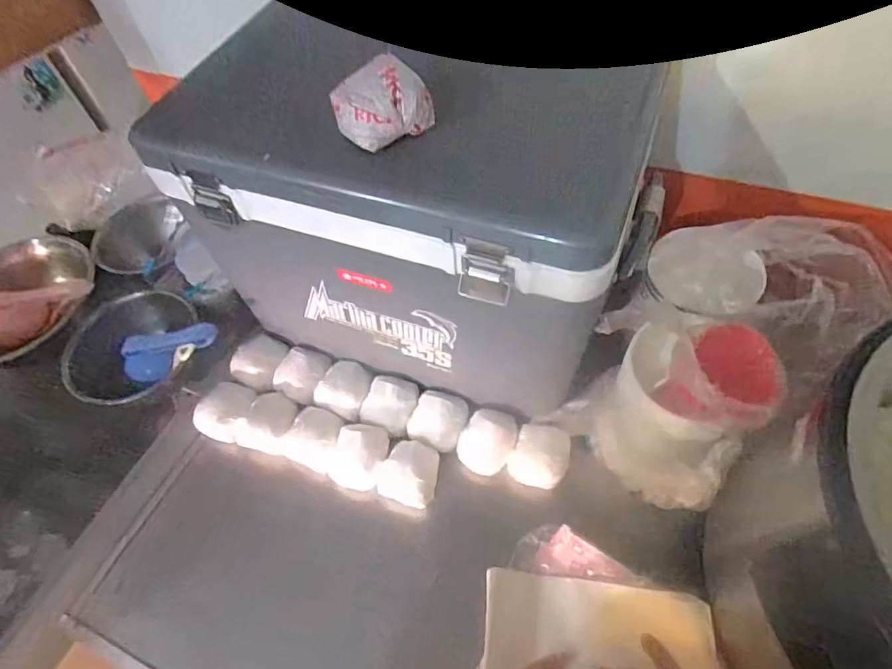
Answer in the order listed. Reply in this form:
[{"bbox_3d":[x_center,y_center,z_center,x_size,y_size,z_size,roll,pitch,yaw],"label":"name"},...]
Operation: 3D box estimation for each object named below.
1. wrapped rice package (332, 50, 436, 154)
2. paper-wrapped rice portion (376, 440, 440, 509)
[{"bbox_3d":[-0.055,-0.201,0.447,0.079,0.053,0.042,-25,57,-12],"label":"wrapped rice package"},{"bbox_3d":[-0.046,0.178,0.667,0.065,0.047,0.078,12,57,13],"label":"paper-wrapped rice portion"}]

